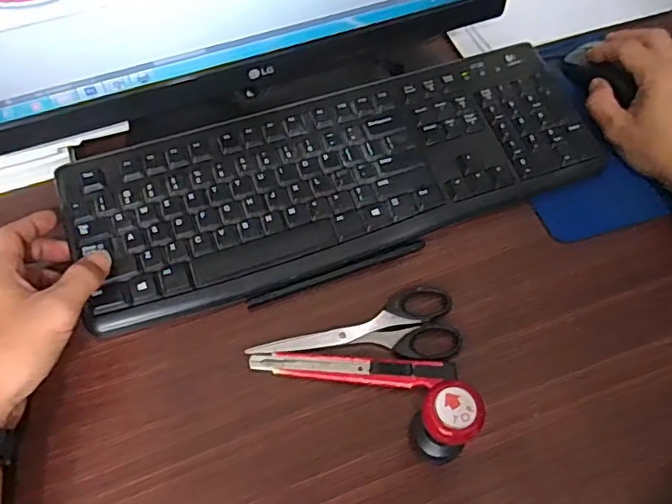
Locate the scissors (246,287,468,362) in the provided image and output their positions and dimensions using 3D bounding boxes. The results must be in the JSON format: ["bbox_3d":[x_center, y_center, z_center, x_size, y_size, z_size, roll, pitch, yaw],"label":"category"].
[{"bbox_3d":[0.015,0.059,0.416,0.151,0.009,0.055,-7,60,-6],"label":"scissors"}]

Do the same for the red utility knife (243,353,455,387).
[{"bbox_3d":[0.012,0.083,0.398,0.143,0.014,0.019,4,60,0],"label":"red utility knife"}]

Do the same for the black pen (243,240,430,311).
[{"bbox_3d":[0.002,0.017,0.441,0.145,0.004,0.008,-18,62,-11],"label":"black pen"}]

